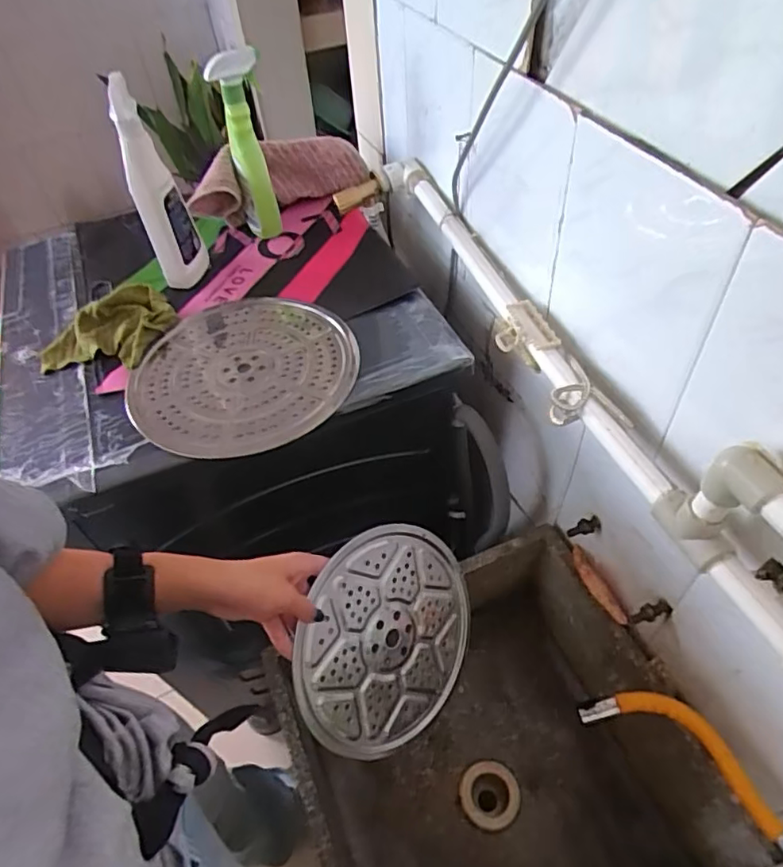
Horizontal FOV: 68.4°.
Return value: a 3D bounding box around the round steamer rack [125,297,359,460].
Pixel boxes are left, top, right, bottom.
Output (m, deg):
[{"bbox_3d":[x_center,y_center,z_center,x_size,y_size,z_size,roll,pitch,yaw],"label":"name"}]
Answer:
[{"bbox_3d":[-0.182,-0.083,0.713,0.268,0.011,0.264,-2,50,2],"label":"round steamer rack"}]

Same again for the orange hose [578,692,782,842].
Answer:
[{"bbox_3d":[0.301,0.321,0.597,0.192,0.024,0.069,25,54,39],"label":"orange hose"}]

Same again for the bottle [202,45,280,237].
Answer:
[{"bbox_3d":[-0.197,-0.390,0.804,0.060,0.240,0.052,-11,50,-6],"label":"bottle"}]

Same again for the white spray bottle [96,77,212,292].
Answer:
[{"bbox_3d":[-0.296,-0.310,0.728,0.065,0.240,0.067,-19,51,-13],"label":"white spray bottle"}]

